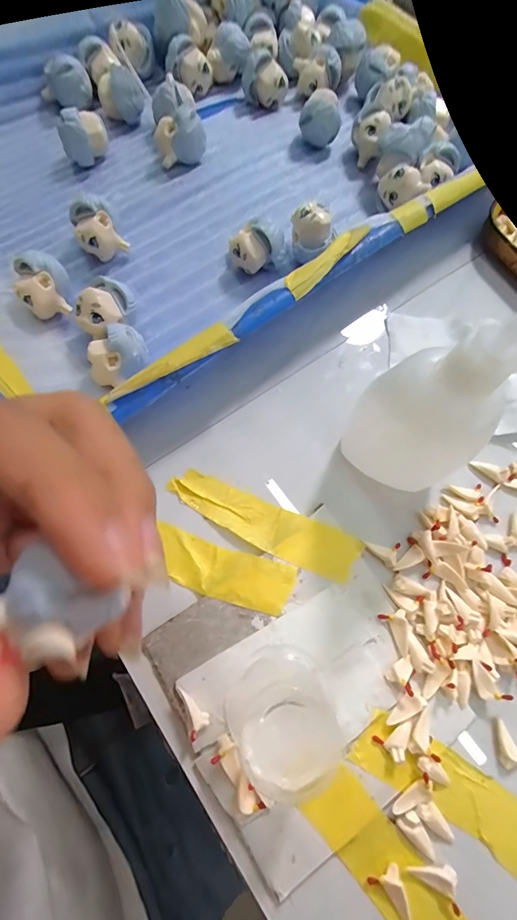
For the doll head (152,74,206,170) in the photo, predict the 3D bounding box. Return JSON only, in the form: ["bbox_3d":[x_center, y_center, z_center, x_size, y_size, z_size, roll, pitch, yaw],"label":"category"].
[{"bbox_3d":[-0.047,-0.193,0.214,0.027,0.024,0.042,-14,72,-5],"label":"doll head"}]

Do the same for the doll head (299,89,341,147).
[{"bbox_3d":[0.036,-0.202,0.222,0.023,0.021,0.019,2,71,0],"label":"doll head"}]

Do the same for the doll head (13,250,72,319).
[{"bbox_3d":[-0.101,-0.082,0.177,0.022,0.024,0.022,-23,74,-10],"label":"doll head"}]

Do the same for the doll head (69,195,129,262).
[{"bbox_3d":[-0.080,-0.114,0.187,0.021,0.025,0.017,-26,74,-10],"label":"doll head"}]

